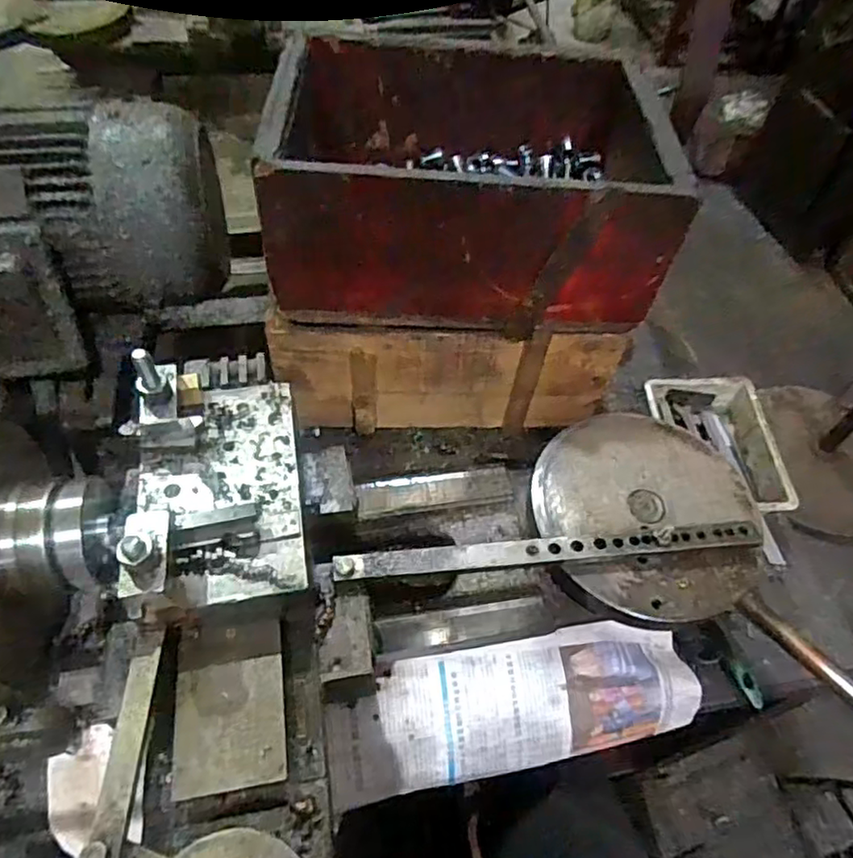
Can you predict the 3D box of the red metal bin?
[{"bbox_3d":[0.041,-0.239,0.607,0.346,0.152,0.240,0,53,-2],"label":"red metal bin"}]

